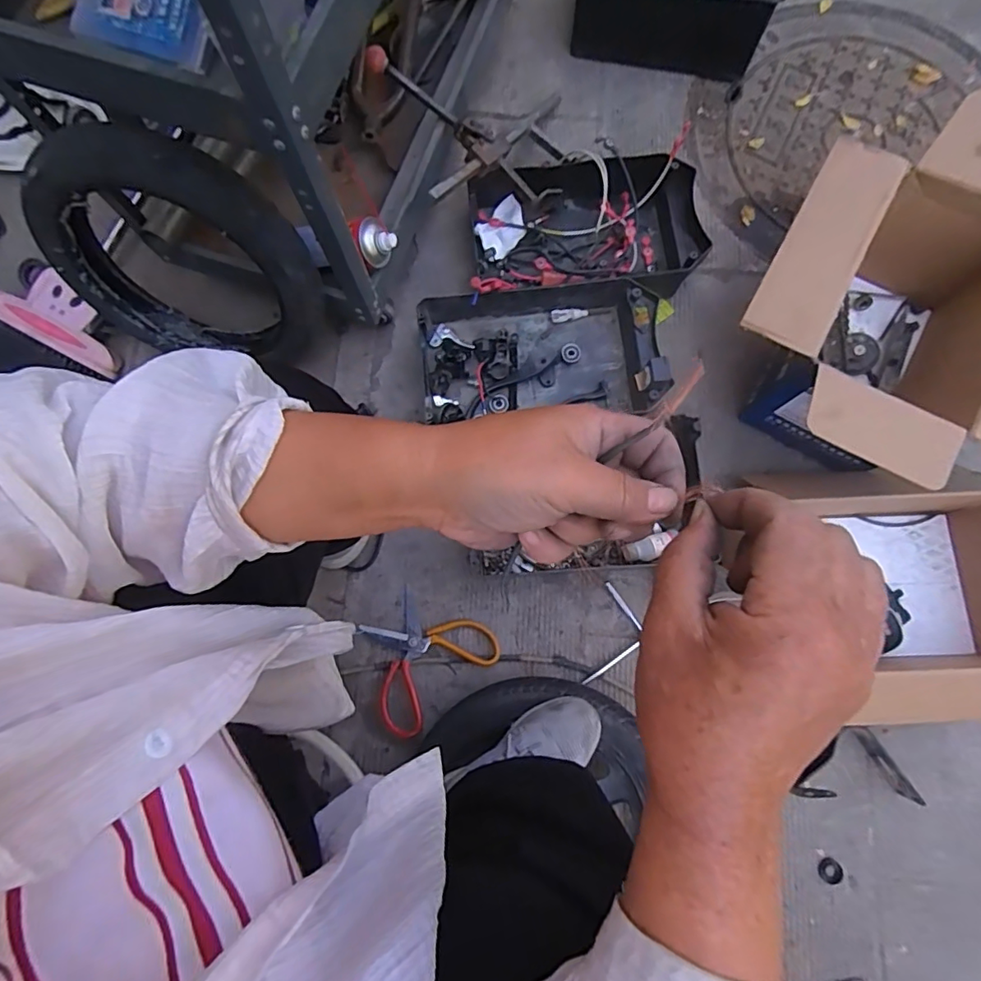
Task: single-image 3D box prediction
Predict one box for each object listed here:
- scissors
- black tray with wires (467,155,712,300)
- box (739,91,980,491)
[{"bbox_3d":[-0.101,0.228,0.750,0.185,0.015,0.160,-41,81,-9],"label":"scissors"},{"bbox_3d":[0.146,-0.416,0.851,0.356,0.085,0.239,-7,78,-2],"label":"black tray with wires"},{"bbox_3d":[0.535,-0.224,0.707,0.358,0.226,0.468,29,80,6],"label":"box"}]

